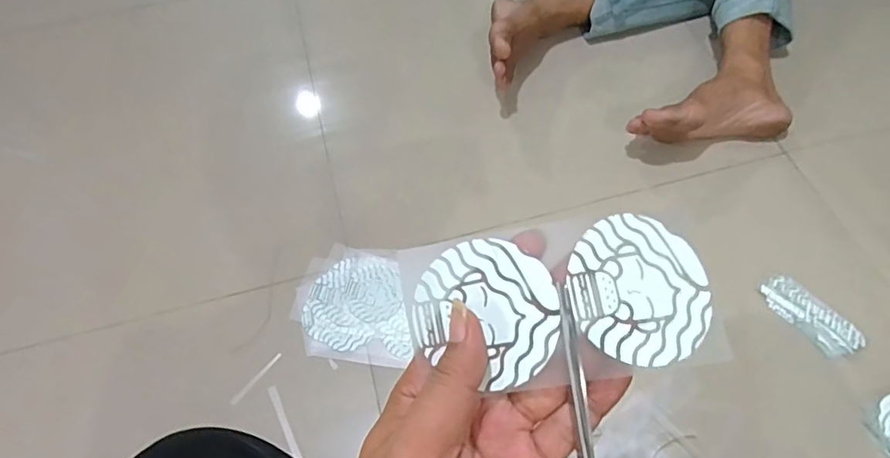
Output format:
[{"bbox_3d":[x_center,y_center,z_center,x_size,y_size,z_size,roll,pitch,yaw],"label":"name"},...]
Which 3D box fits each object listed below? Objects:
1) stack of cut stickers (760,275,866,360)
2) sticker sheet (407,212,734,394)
[{"bbox_3d":[0.415,0.099,0.629,0.049,0.006,0.110,-39,65,-17],"label":"stack of cut stickers"},{"bbox_3d":[0.053,0.033,0.253,0.133,0.012,0.070,-10,77,4],"label":"sticker sheet"}]

